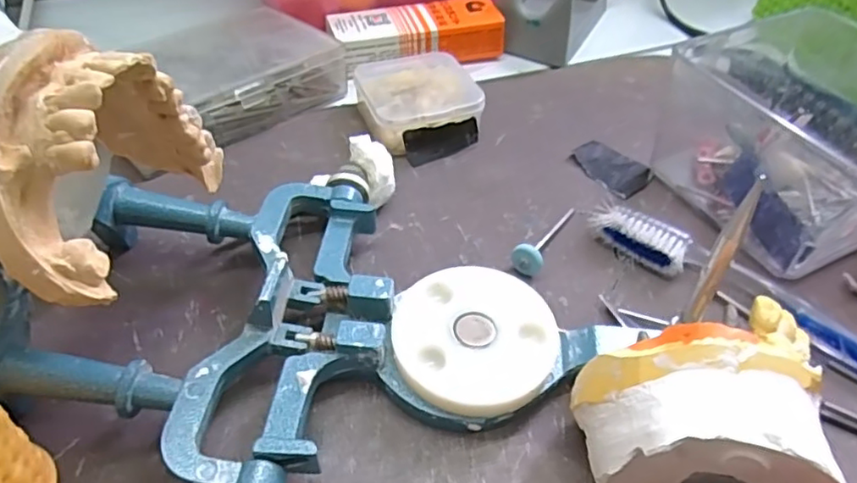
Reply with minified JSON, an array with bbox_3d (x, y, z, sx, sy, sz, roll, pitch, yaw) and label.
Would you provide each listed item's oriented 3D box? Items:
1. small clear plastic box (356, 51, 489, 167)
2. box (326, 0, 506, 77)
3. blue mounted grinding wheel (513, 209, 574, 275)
[{"bbox_3d":[-0.005,-0.068,0.302,0.058,0.020,0.063,-10,47,-12],"label":"small clear plastic box"},{"bbox_3d":[-0.006,-0.120,0.348,0.096,0.025,0.035,-13,48,-16],"label":"box"},{"bbox_3d":[0.049,-0.004,0.248,0.012,0.012,0.046,24,49,19],"label":"blue mounted grinding wheel"}]

